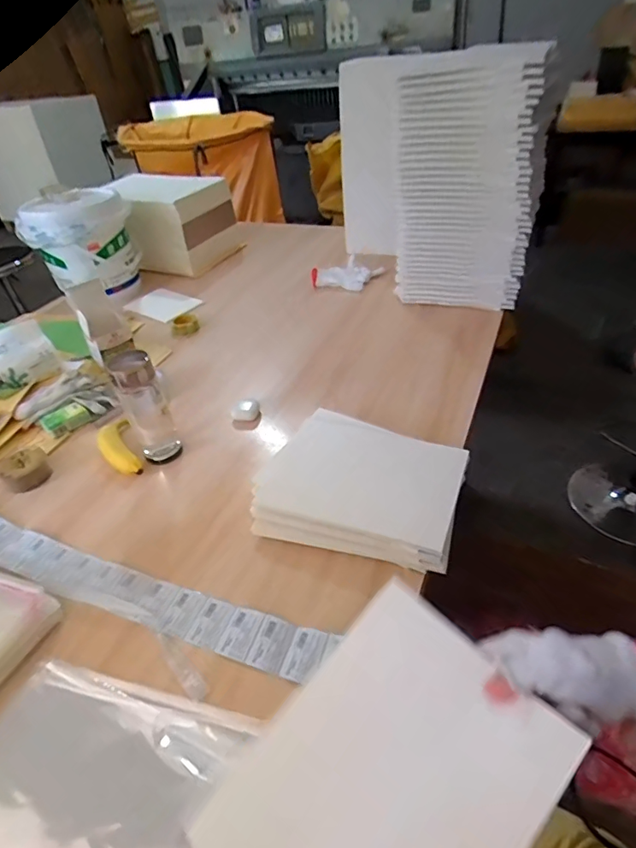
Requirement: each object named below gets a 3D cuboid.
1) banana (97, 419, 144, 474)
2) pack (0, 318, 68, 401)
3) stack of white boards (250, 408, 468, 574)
[{"bbox_3d":[-0.342,0.038,0.823,0.053,0.029,0.151,-21,42,-17],"label":"banana"},{"bbox_3d":[-0.608,-0.131,0.972,0.144,0.097,0.081,-34,48,-29],"label":"pack"},{"bbox_3d":[0.061,0.084,0.697,0.277,0.072,0.226,9,42,17],"label":"stack of white boards"}]

